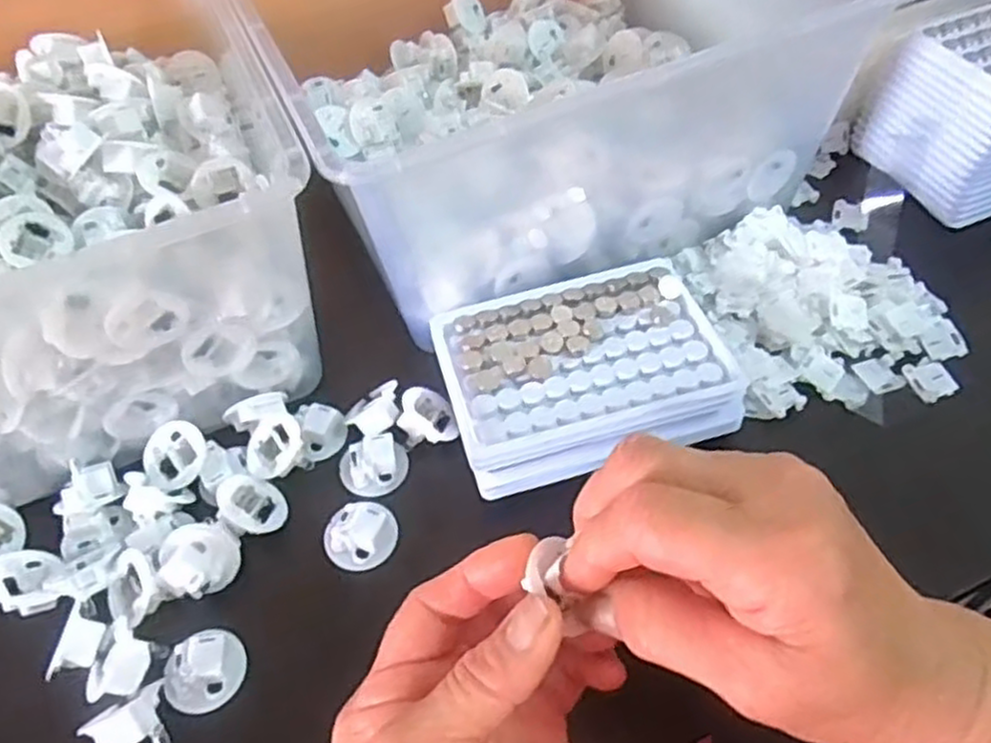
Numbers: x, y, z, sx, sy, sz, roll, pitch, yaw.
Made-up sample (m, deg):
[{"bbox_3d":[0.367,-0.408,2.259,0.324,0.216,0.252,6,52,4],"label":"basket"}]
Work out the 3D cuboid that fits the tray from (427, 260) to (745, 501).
[{"bbox_3d":[0.041,-0.006,0.361,0.130,0.019,0.098,-16,52,-7],"label":"tray"}]

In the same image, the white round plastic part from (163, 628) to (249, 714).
[{"bbox_3d":[-0.120,0.123,0.308,0.032,0.019,0.027,-28,54,-16],"label":"white round plastic part"}]

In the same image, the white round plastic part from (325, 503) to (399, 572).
[{"bbox_3d":[-0.062,0.075,0.342,0.032,0.018,0.027,-2,52,4],"label":"white round plastic part"}]

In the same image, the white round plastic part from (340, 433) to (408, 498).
[{"bbox_3d":[-0.059,0.045,0.367,0.027,0.013,0.030,20,56,20],"label":"white round plastic part"}]

